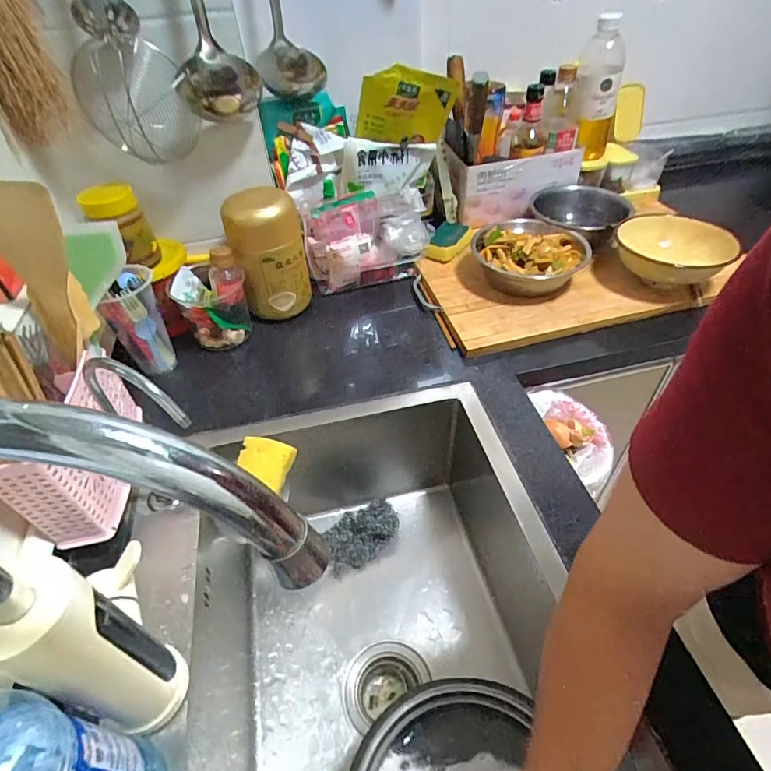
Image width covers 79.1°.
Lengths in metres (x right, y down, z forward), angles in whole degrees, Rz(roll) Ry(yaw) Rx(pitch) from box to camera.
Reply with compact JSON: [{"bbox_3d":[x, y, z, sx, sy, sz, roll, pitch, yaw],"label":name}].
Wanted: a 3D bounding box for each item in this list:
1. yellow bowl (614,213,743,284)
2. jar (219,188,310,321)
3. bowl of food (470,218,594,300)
[{"bbox_3d":[0.480,-0.228,0.780,0.175,0.062,0.154,22,50,24],"label":"yellow bowl"},{"bbox_3d":[-0.180,-0.199,0.731,0.110,0.178,0.104,-11,45,-7],"label":"jar"},{"bbox_3d":[0.244,-0.215,0.794,0.181,0.064,0.161,-11,45,-8],"label":"bowl of food"}]

